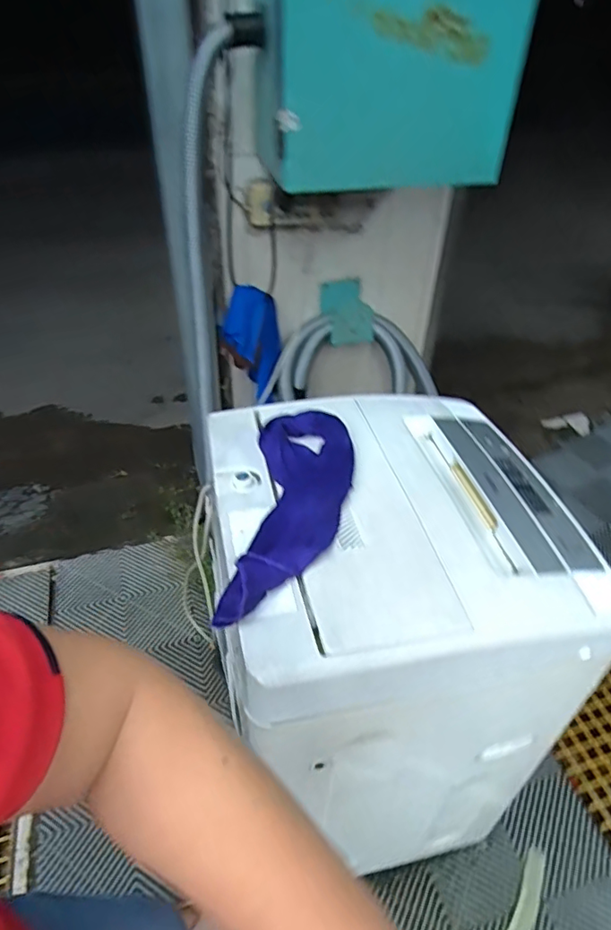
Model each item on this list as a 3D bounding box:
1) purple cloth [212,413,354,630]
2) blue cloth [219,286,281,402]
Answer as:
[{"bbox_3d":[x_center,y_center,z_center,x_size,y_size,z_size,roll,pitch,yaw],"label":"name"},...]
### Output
[{"bbox_3d":[-0.010,0.043,0.709,0.132,0.034,0.358,4,41,3],"label":"purple cloth"},{"bbox_3d":[-0.122,-0.263,1.240,0.112,0.256,0.078,7,41,6],"label":"blue cloth"}]

